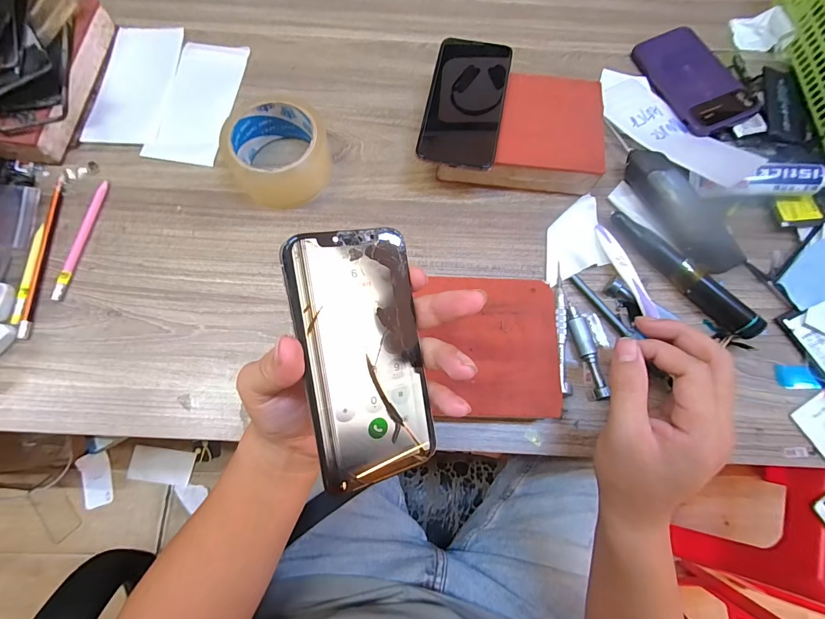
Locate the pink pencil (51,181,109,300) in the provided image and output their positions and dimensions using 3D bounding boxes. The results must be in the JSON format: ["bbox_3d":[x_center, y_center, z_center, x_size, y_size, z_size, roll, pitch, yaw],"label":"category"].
[{"bbox_3d":[-0.323,-0.070,0.369,0.009,0.005,0.126,7,73,1],"label":"pink pencil"}]

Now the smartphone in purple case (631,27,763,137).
[{"bbox_3d":[0.318,-0.263,0.430,0.071,0.008,0.140,-21,73,10],"label":"smartphone in purple case"}]

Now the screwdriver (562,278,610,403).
[{"bbox_3d":[0.154,0.027,0.342,0.015,0.014,0.109,-10,73,-4],"label":"screwdriver"}]

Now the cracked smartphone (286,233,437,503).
[{"bbox_3d":[-0.026,0.027,0.210,0.068,0.004,0.138,-11,95,-28],"label":"cracked smartphone"}]

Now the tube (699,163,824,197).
[{"bbox_3d":[0.366,-0.130,0.382,0.129,0.026,0.029,0,73,-1],"label":"tube"}]

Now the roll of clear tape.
[{"bbox_3d":[-0.132,-0.158,0.379,0.088,0.051,0.090,0,73,-1],"label":"roll of clear tape"}]

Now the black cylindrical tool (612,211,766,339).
[{"bbox_3d":[0.255,-0.035,0.360,0.021,0.020,0.160,-43,78,-13],"label":"black cylindrical tool"}]

